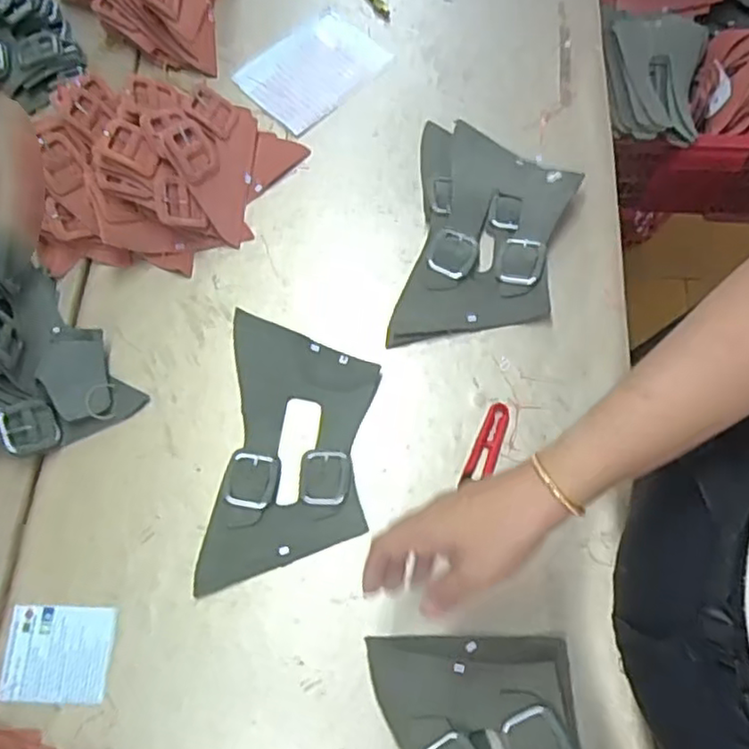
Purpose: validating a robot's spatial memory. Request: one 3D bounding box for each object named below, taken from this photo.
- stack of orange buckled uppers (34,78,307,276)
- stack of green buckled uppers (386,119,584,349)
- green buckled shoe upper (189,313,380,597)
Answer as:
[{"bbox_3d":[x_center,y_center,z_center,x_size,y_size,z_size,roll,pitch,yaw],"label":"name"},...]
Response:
[{"bbox_3d":[-0.210,-0.218,0.652,0.259,0.078,0.213,-4,69,0],"label":"stack of orange buckled uppers"},{"bbox_3d":[0.109,-0.143,0.645,0.148,0.034,0.248,9,69,5],"label":"stack of green buckled uppers"},{"bbox_3d":[-0.072,0.060,0.582,0.133,0.020,0.238,3,69,3],"label":"green buckled shoe upper"}]

